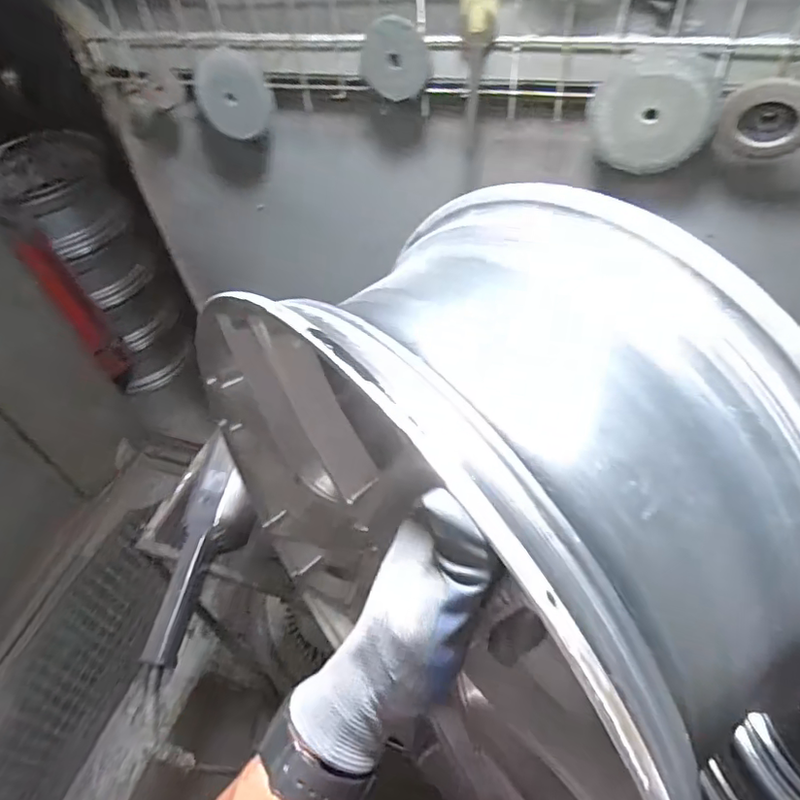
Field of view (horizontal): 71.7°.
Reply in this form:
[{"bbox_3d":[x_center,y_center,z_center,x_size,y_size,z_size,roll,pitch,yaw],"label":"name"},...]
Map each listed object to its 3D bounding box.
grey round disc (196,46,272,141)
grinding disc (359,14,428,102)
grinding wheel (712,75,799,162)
[{"bbox_3d":[-0.222,-0.405,0.731,0.098,0.100,0.023,20,37,-9],"label":"grey round disc"},{"bbox_3d":[-0.005,-0.398,0.650,0.081,0.080,0.012,31,43,-21],"label":"grinding disc"},{"bbox_3d":[0.377,-0.286,0.567,0.090,0.078,0.019,15,47,20],"label":"grinding wheel"}]

